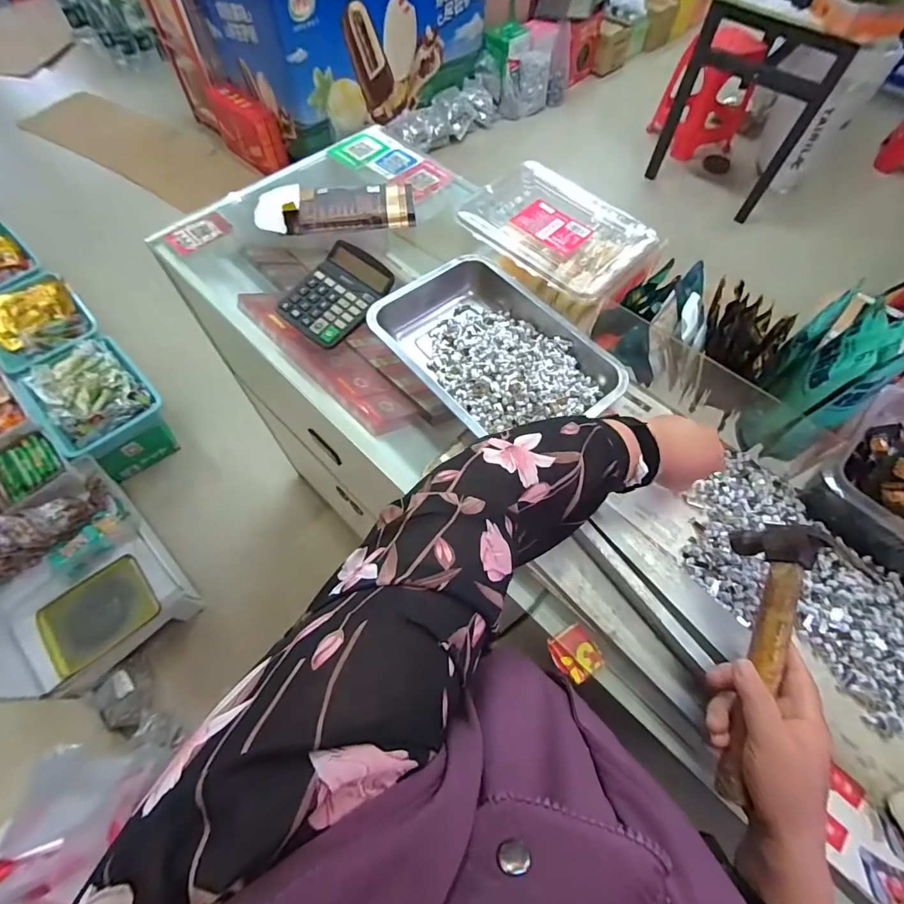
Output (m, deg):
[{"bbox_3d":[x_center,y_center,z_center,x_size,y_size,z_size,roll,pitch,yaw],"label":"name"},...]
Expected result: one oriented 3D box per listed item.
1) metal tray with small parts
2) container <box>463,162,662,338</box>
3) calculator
[{"bbox_3d":[0.051,-0.130,0.588,0.201,0.046,0.298,-37,69,-18],"label":"metal tray with small parts"},{"bbox_3d":[0.151,-0.305,0.641,0.262,0.065,0.181,41,69,18],"label":"container"},{"bbox_3d":[-0.165,-0.228,0.636,0.121,0.032,0.148,37,68,17],"label":"calculator"}]

